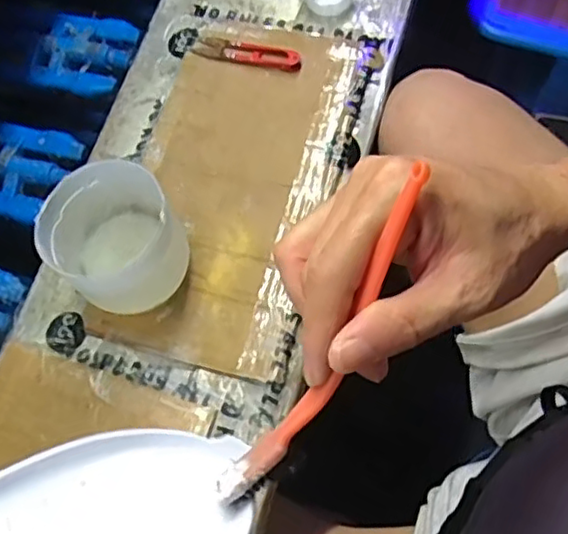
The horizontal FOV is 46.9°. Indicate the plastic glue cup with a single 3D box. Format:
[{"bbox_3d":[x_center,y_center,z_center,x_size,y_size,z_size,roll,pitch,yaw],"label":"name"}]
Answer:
[{"bbox_3d":[-0.122,-0.019,0.490,0.093,0.093,0.100,0,73,0],"label":"plastic glue cup"}]

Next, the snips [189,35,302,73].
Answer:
[{"bbox_3d":[-0.034,-0.196,0.593,0.101,0.014,0.022,16,74,5],"label":"snips"}]

